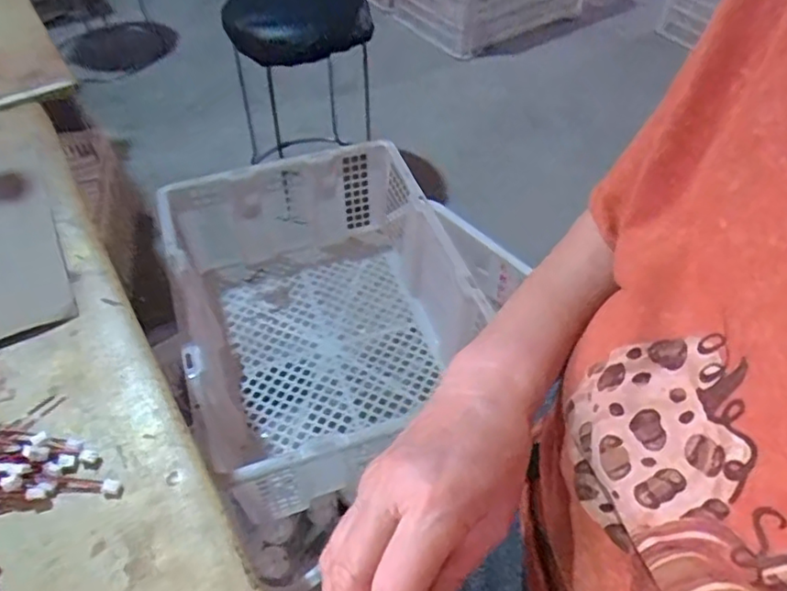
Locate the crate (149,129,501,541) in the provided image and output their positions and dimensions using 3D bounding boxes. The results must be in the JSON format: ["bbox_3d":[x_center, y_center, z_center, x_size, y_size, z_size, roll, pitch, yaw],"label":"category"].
[{"bbox_3d":[-0.105,0.006,0.870,0.357,0.166,0.438,-13,50,-12],"label":"crate"}]

